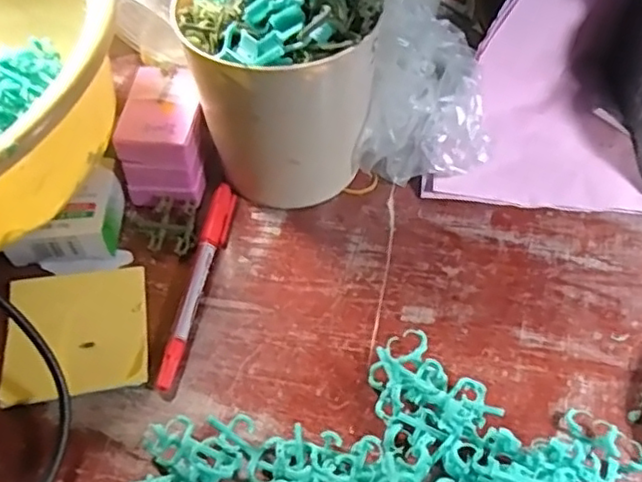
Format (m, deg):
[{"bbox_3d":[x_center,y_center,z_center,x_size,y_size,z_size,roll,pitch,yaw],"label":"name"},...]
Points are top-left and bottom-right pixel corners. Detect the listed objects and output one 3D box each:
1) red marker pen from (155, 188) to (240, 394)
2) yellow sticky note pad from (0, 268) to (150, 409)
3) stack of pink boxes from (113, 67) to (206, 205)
[{"bbox_3d":[-0.072,0.021,0.370,0.013,0.010,0.137,9,53,7],"label":"red marker pen"},{"bbox_3d":[-0.136,0.049,0.350,0.076,0.004,0.078,-10,53,-7],"label":"yellow sticky note pad"},{"bbox_3d":[-0.097,-0.066,0.405,0.045,0.057,0.071,3,53,3],"label":"stack of pink boxes"}]

